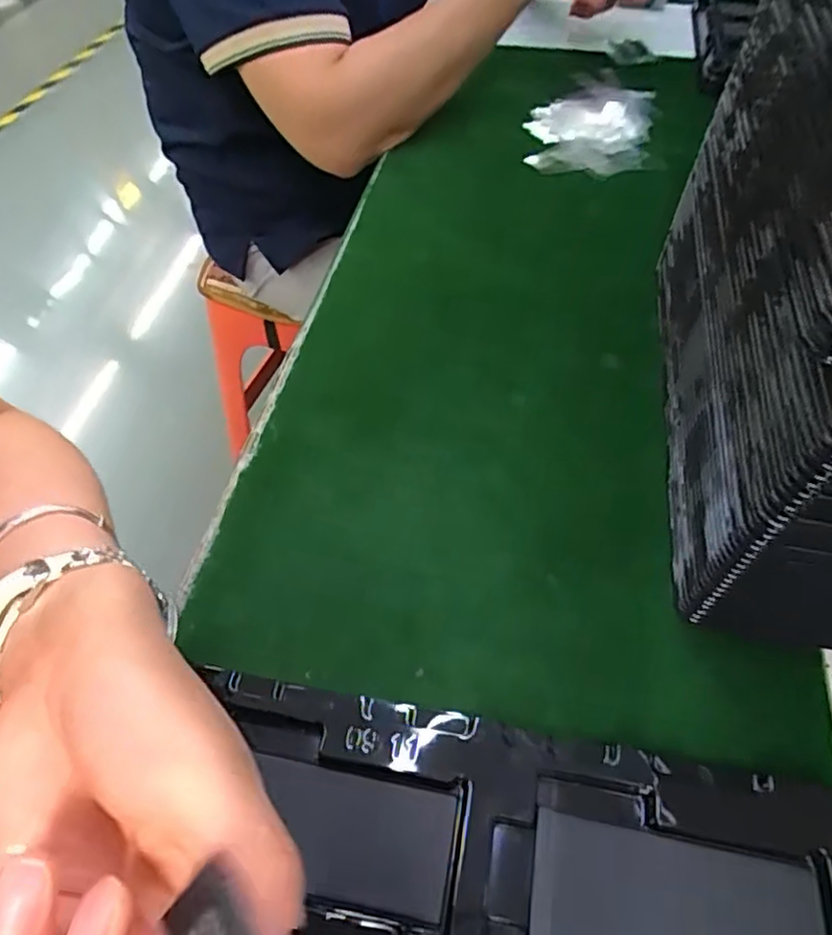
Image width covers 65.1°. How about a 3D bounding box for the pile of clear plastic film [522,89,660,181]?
[{"bbox_3d":[0.162,-0.318,0.606,0.110,0.015,0.172,10,54,10],"label":"pile of clear plastic film"}]

